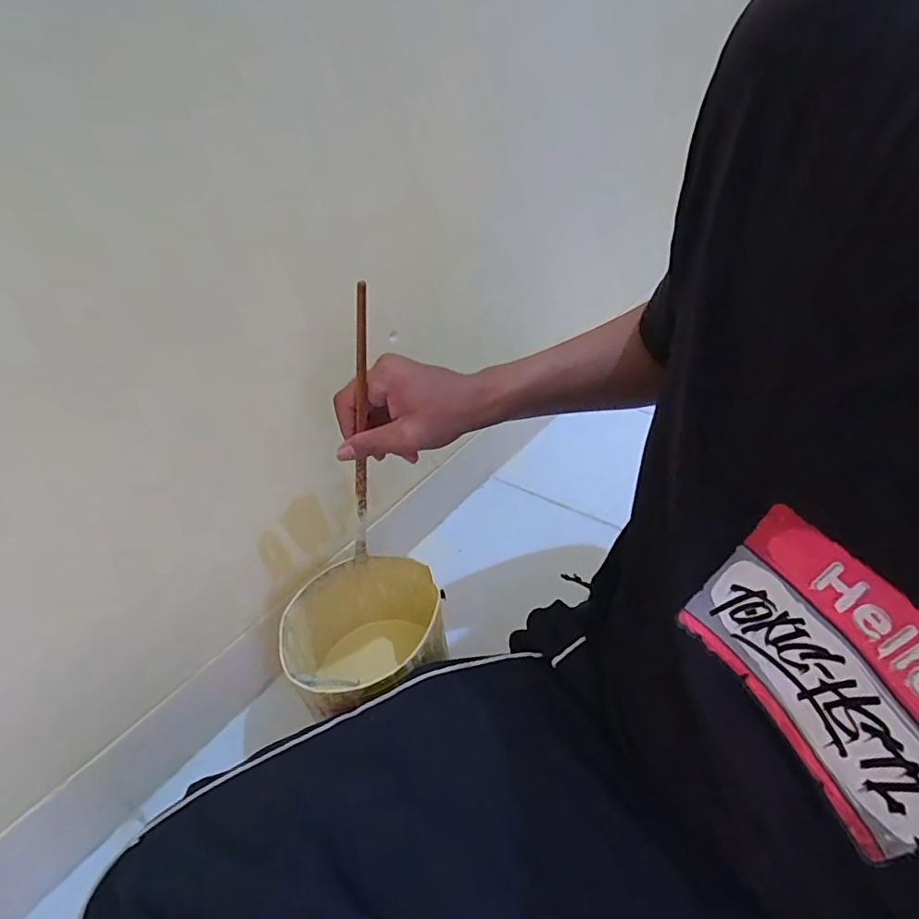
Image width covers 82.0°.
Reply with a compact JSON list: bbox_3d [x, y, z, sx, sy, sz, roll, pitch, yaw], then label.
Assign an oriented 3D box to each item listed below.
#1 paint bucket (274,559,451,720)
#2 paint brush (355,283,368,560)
[{"bbox_3d":[-0.091,0.206,0.539,0.139,0.152,0.149,-3,37,3],"label":"paint bucket"},{"bbox_3d":[-0.083,-0.005,0.448,0.011,0.299,0.011,13,41,4],"label":"paint brush"}]

